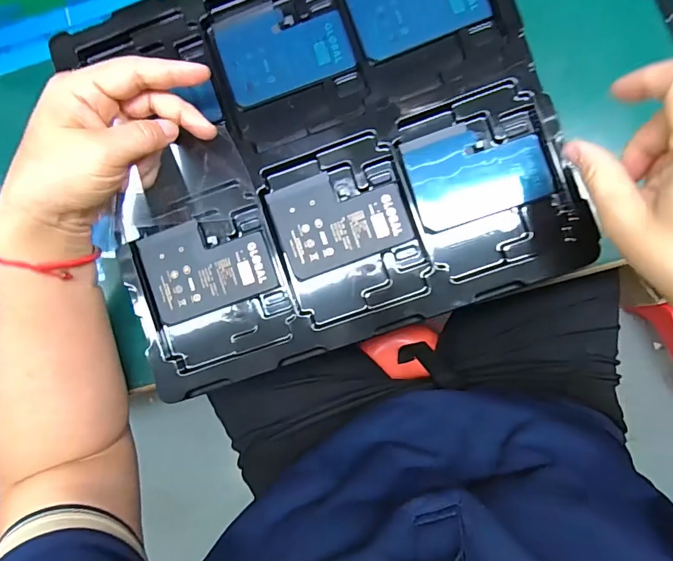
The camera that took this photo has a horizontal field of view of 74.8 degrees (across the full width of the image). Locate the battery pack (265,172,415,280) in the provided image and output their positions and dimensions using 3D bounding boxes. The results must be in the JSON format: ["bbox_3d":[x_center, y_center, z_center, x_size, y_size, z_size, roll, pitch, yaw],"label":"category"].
[{"bbox_3d":[0.002,-0.045,0.310,0.089,0.004,0.065,-20,87,3],"label":"battery pack"}]

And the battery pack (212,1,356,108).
[{"bbox_3d":[-0.038,-0.168,0.314,0.088,0.006,0.064,-19,87,3],"label":"battery pack"}]

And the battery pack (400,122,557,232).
[{"bbox_3d":[0.097,-0.077,0.305,0.090,0.005,0.065,-18,87,3],"label":"battery pack"}]

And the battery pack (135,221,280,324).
[{"bbox_3d":[-0.092,-0.012,0.318,0.089,0.006,0.064,-18,87,3],"label":"battery pack"}]

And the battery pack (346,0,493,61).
[{"bbox_3d":[0.055,-0.195,0.306,0.089,0.005,0.060,-19,87,3],"label":"battery pack"}]

